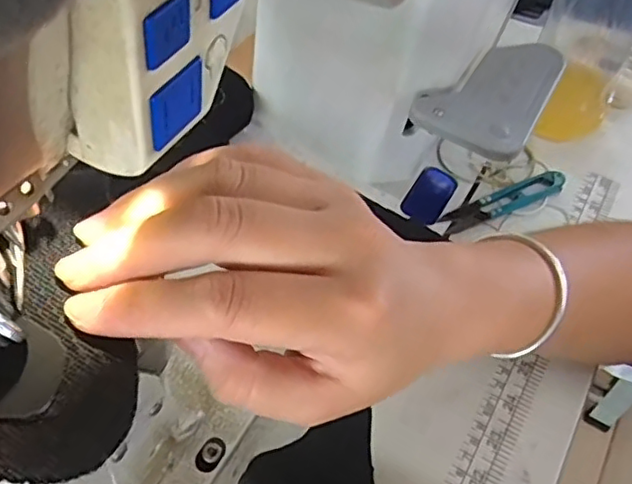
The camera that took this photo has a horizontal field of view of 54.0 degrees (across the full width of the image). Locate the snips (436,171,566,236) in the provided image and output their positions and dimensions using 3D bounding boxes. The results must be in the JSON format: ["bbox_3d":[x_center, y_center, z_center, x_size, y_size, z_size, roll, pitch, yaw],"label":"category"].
[{"bbox_3d":[0.138,-0.029,0.451,0.105,0.009,0.019,-22,56,-17],"label":"snips"}]

